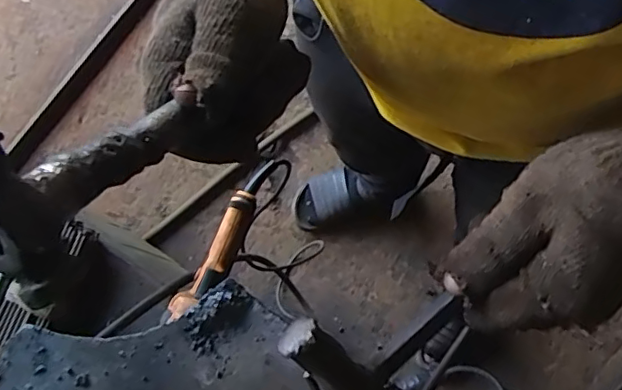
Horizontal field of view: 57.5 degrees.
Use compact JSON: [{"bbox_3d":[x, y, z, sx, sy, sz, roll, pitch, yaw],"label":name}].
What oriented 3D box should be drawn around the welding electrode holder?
[{"bbox_3d":[-0.107,0.074,0.641,0.036,0.032,0.165,28,81,8],"label":"welding electrode holder"}]

